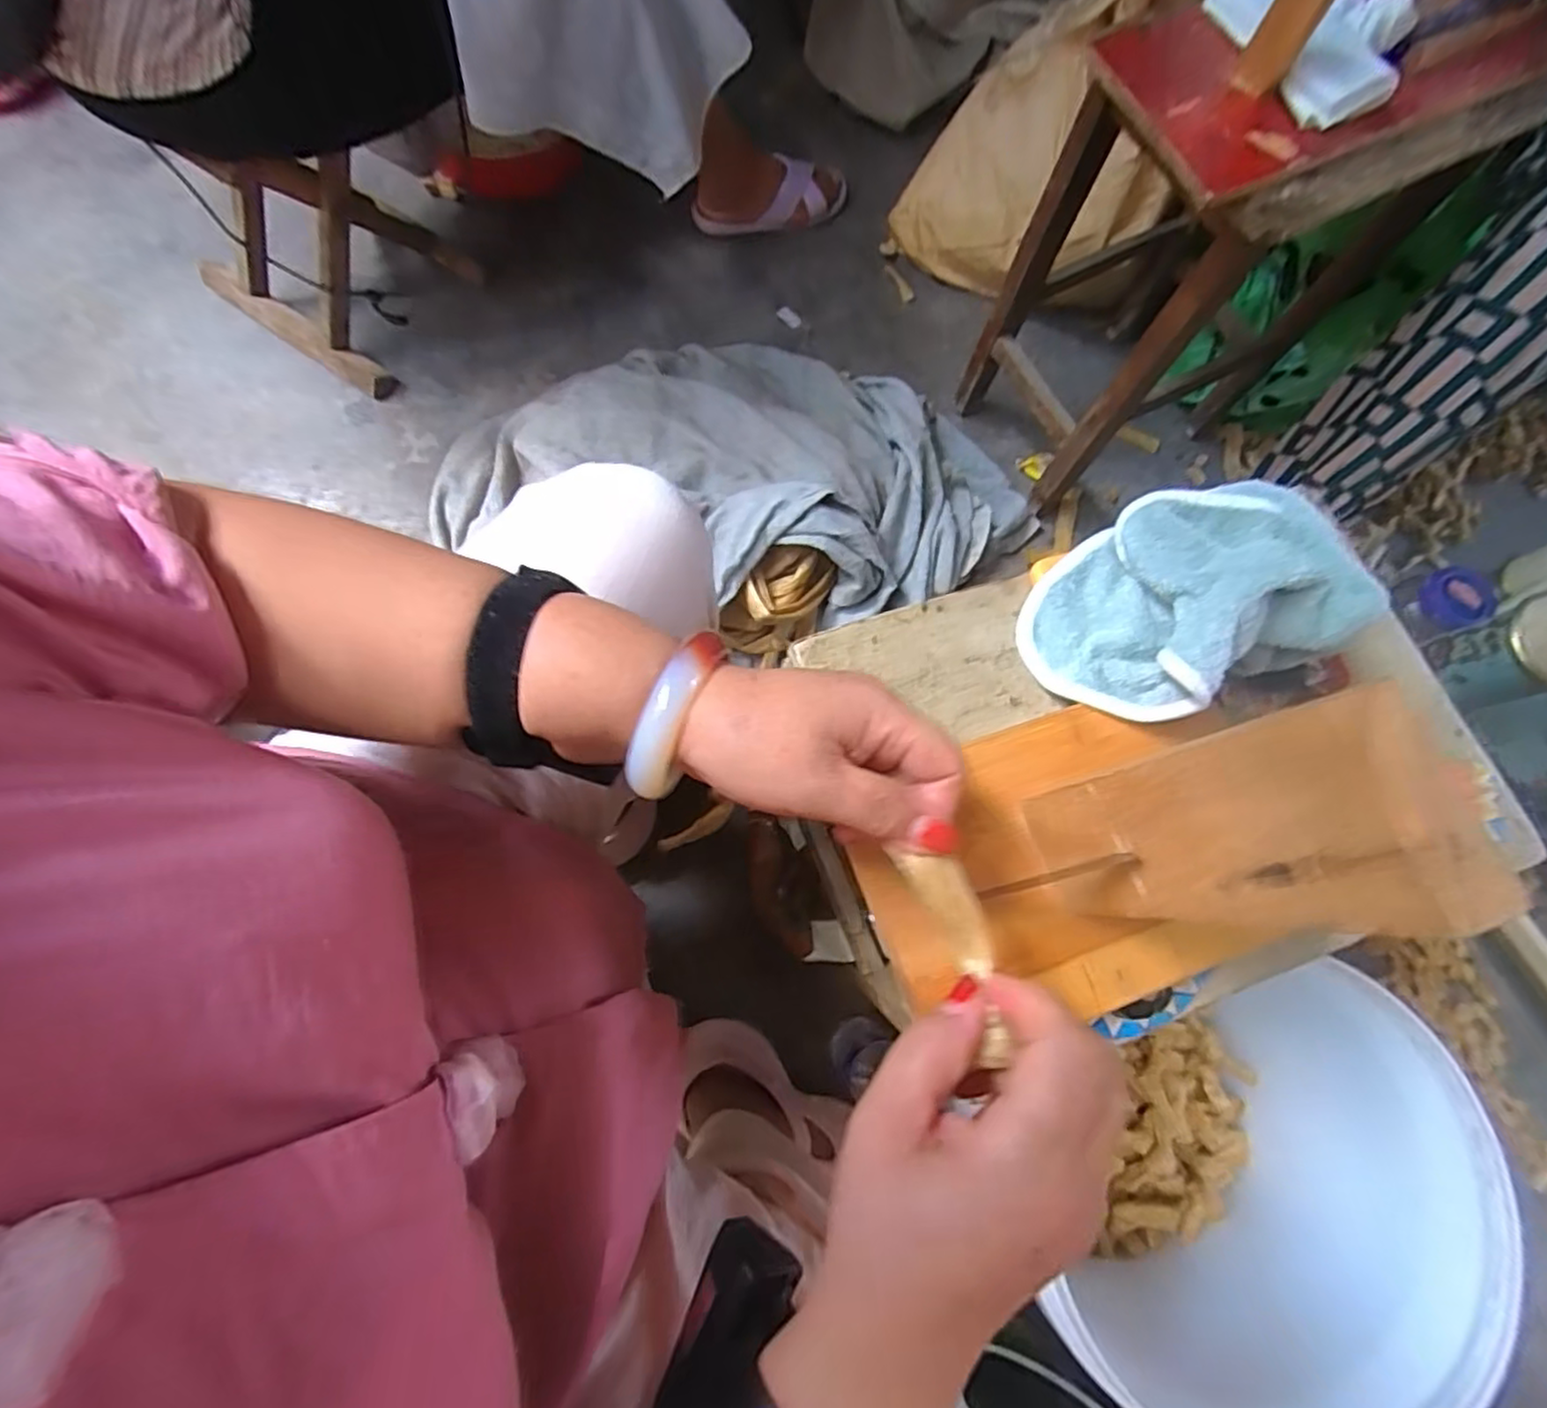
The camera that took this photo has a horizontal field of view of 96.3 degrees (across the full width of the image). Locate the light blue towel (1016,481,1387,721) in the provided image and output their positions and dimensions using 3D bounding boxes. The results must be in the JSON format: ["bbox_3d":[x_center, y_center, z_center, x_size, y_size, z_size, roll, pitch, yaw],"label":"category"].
[{"bbox_3d":[0.222,-0.064,0.358,0.165,0.085,0.110,-23,76,-7],"label":"light blue towel"}]

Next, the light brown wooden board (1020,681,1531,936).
[{"bbox_3d":[0.141,0.048,0.244,0.022,0.190,0.057,-28,77,-9],"label":"light brown wooden board"}]

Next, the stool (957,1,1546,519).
[{"bbox_3d":[0.441,-0.460,0.734,0.374,0.412,0.222,-28,77,-9],"label":"stool"}]

